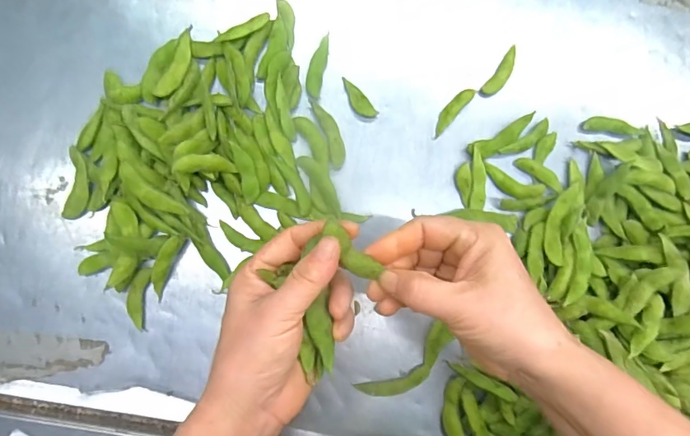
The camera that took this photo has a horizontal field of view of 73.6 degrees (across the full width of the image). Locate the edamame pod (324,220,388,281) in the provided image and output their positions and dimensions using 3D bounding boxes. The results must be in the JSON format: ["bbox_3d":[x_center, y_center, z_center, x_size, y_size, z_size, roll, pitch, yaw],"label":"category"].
[{"bbox_3d":[0.004,0.020,0.269,0.017,0.006,0.044,-39,104,-5],"label":"edamame pod"}]

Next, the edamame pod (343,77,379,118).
[{"bbox_3d":[0.011,-0.106,0.413,0.015,0.010,0.043,-41,91,-5],"label":"edamame pod"}]

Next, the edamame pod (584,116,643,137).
[{"bbox_3d":[0.248,-0.085,0.426,0.055,0.006,0.014,4,87,-4],"label":"edamame pod"}]

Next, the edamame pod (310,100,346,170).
[{"bbox_3d":[-0.013,-0.075,0.409,0.017,0.012,0.062,-17,89,-4],"label":"edamame pod"}]

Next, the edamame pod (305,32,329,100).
[{"bbox_3d":[-0.024,-0.136,0.412,0.015,0.004,0.058,11,87,-3],"label":"edamame pod"}]

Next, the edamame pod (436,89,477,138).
[{"bbox_3d":[0.098,-0.098,0.419,0.014,0.004,0.052,40,85,-1],"label":"edamame pod"}]

